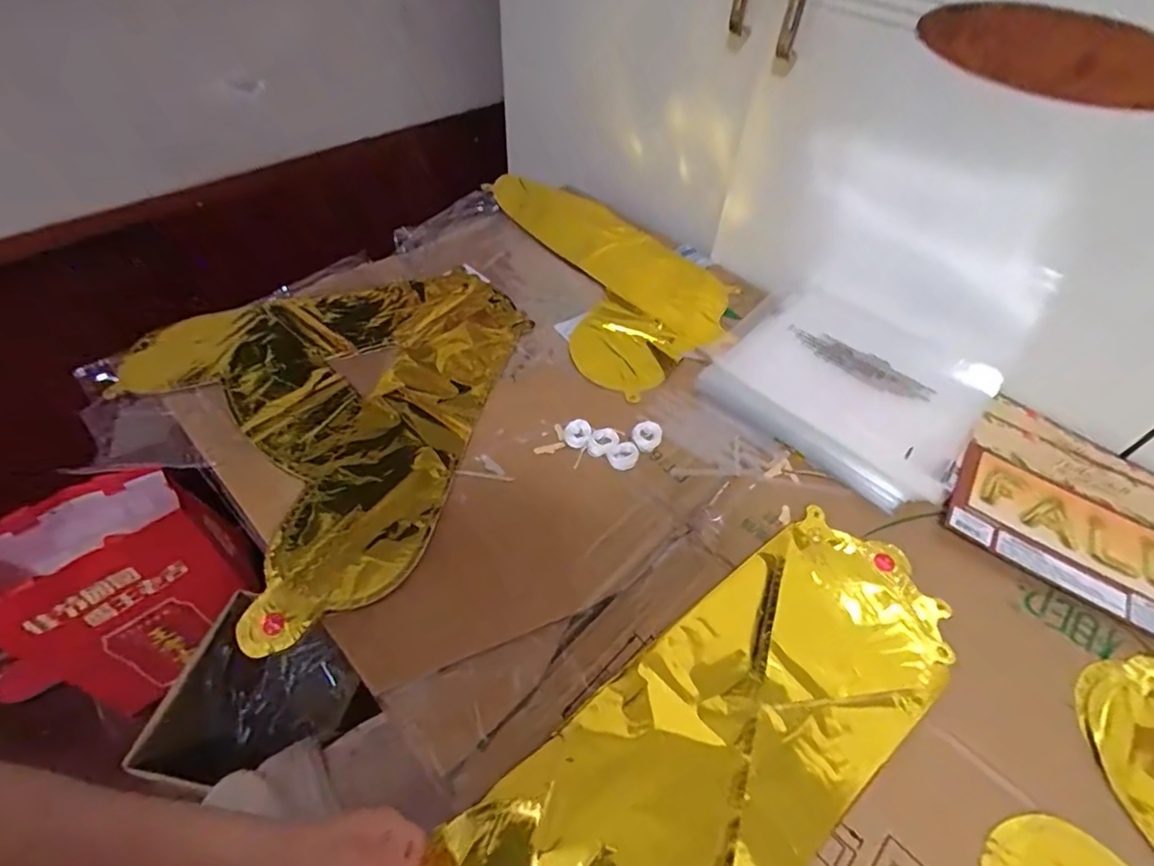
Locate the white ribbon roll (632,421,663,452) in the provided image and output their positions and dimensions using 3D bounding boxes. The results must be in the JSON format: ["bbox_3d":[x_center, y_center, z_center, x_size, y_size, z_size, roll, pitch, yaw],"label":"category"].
[{"bbox_3d":[0.063,0.002,0.499,0.025,0.006,0.031,21,52,14],"label":"white ribbon roll"}]

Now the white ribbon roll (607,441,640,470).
[{"bbox_3d":[0.041,0.019,0.483,0.023,0.008,0.027,37,58,24],"label":"white ribbon roll"}]

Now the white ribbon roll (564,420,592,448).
[{"bbox_3d":[0.001,0.000,0.497,0.024,0.005,0.026,2,50,-2],"label":"white ribbon roll"}]

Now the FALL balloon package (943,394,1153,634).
[{"bbox_3d":[0.432,0.064,0.471,0.199,0.011,0.196,33,56,22],"label":"FALL balloon package"}]

